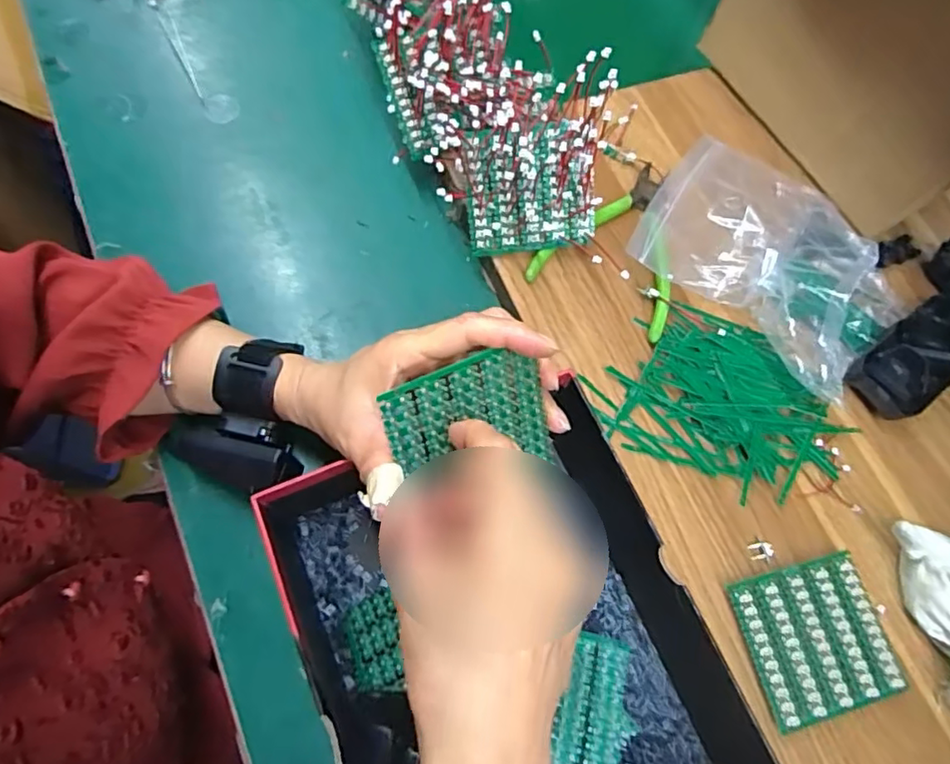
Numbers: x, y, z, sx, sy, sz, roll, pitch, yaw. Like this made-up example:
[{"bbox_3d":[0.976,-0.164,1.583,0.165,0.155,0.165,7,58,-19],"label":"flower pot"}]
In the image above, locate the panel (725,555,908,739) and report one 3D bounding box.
[{"bbox_3d":[0.204,0.154,0.355,0.084,0.012,0.080,-12,72,-12],"label":"panel"}]

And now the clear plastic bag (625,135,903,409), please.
[{"bbox_3d":[0.228,-0.100,0.428,0.198,0.044,0.164,35,69,6],"label":"clear plastic bag"}]

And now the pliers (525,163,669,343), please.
[{"bbox_3d":[0.113,-0.111,0.433,0.104,0.024,0.137,28,69,3],"label":"pliers"}]

